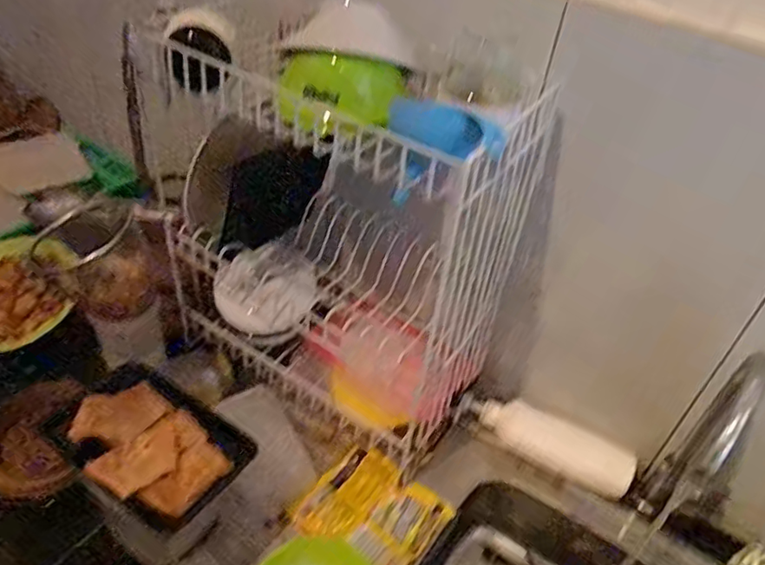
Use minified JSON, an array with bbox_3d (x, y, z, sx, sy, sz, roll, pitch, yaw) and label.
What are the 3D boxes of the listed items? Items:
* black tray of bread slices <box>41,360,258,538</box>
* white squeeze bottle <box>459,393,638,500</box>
[{"bbox_3d":[-0.248,0.166,0.619,0.202,0.034,0.129,27,44,23],"label":"black tray of bread slices"},{"bbox_3d":[0.238,0.228,0.847,0.249,0.051,0.053,24,43,19],"label":"white squeeze bottle"}]

